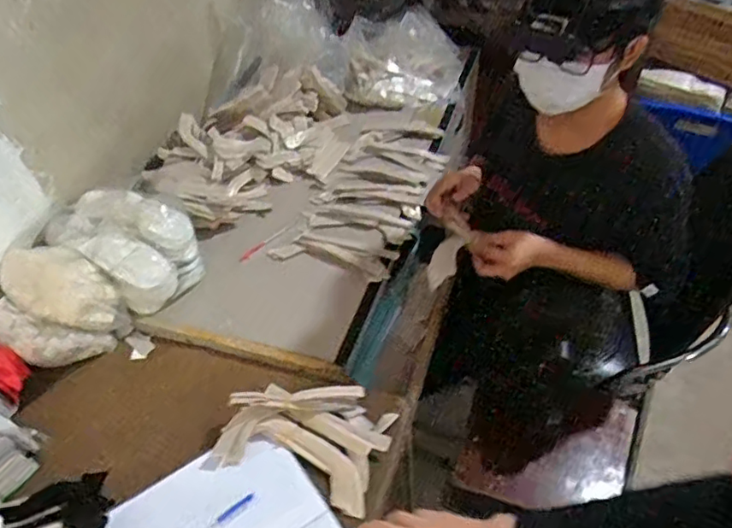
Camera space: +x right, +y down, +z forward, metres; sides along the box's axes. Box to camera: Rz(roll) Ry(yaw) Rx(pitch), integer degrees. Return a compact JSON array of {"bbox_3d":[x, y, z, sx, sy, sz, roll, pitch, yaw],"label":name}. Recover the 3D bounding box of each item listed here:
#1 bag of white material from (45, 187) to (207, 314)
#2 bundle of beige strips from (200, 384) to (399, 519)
[{"bbox_3d":[-0.415,-0.033,1.017,0.241,0.140,0.167,23,52,26],"label":"bag of white material"},{"bbox_3d":[-0.083,0.227,0.798,0.223,0.033,0.169,12,47,17],"label":"bundle of beige strips"}]

